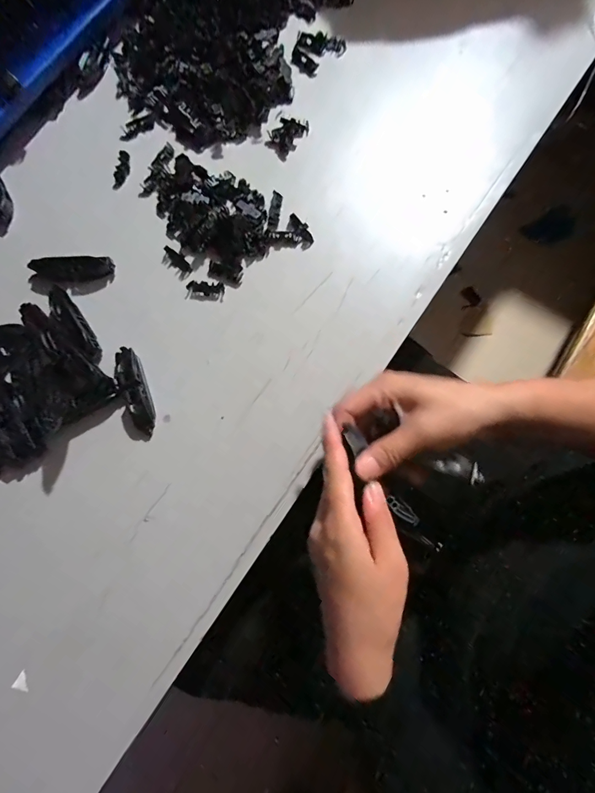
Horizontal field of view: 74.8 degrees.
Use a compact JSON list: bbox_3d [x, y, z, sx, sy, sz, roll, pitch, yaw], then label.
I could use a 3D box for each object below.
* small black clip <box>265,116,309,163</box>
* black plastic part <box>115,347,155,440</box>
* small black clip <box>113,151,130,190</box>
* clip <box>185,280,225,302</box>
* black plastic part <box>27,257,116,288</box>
[{"bbox_3d":[-0.011,-0.269,0.398,0.029,0.011,0.045,38,81,7],"label":"small black clip"},{"bbox_3d":[-0.143,-0.006,0.345,0.021,0.022,0.080,-19,79,-3],"label":"black plastic part"},{"bbox_3d":[-0.179,-0.233,0.399,0.014,0.006,0.041,6,79,2],"label":"small black clip"},{"bbox_3d":[-0.088,-0.101,0.369,0.035,0.007,0.017,8,79,2],"label":"clip"},{"bbox_3d":[-0.215,-0.119,0.370,0.073,0.011,0.026,0,79,0],"label":"black plastic part"}]

